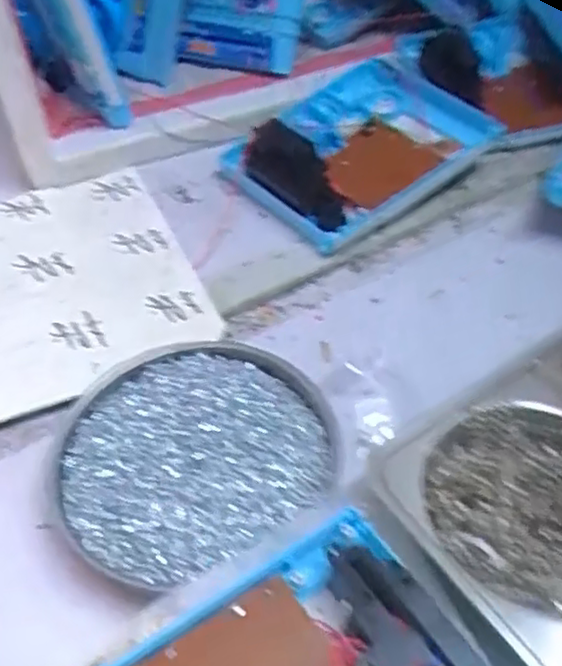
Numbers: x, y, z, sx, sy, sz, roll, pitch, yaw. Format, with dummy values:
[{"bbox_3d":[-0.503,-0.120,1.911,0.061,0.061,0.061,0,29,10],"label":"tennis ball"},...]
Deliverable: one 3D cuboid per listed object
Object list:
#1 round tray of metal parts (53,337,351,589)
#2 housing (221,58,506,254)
[{"bbox_3d":[-0.042,0.058,0.343,0.137,0.019,0.126,-1,47,1],"label":"round tray of metal parts"},{"bbox_3d":[0.053,-0.138,0.510,0.173,0.046,0.139,-32,53,-25],"label":"housing"}]

